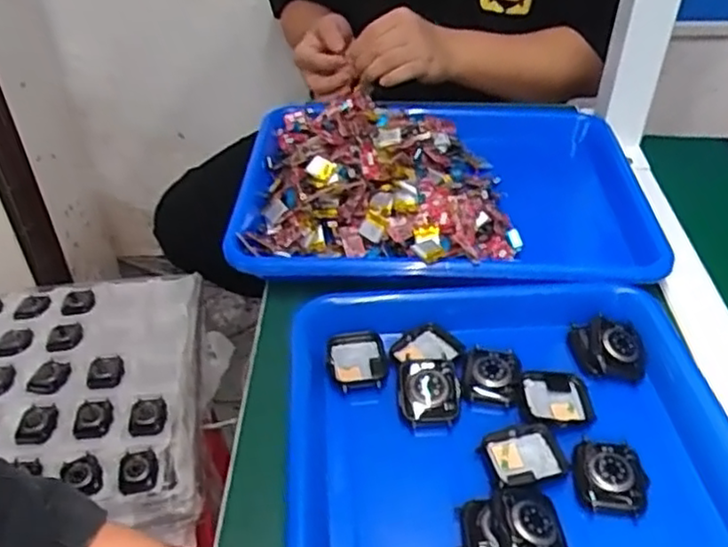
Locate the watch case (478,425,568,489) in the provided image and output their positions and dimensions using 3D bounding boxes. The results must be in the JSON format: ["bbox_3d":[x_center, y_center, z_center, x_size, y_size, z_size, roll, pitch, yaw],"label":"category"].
[{"bbox_3d":[0.093,0.107,0.400,0.044,0.011,0.036,-11,41,-11],"label":"watch case"}]

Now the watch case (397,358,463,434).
[{"bbox_3d":[0.041,0.075,0.433,0.038,0.015,0.044,-6,65,0],"label":"watch case"}]

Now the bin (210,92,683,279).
[{"bbox_3d":[0.076,-0.074,0.600,0.357,0.080,0.266,0,40,1],"label":"bin"}]

